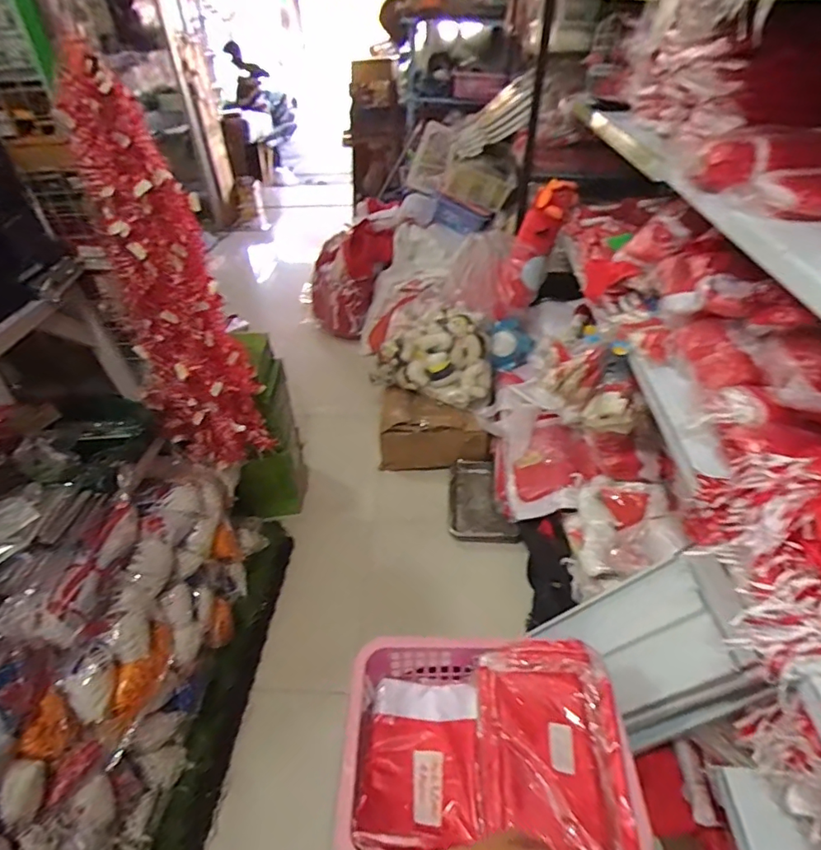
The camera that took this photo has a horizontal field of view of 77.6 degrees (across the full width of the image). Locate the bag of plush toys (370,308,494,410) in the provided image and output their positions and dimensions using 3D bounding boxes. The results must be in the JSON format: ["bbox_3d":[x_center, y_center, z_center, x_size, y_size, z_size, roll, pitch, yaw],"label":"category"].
[{"bbox_3d":[0.098,-0.269,1.950,0.441,0.255,0.248,13,43,19],"label":"bag of plush toys"}]

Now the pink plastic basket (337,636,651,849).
[{"bbox_3d":[0.111,0.485,0.770,0.394,0.133,0.293,0,40,4],"label":"pink plastic basket"}]

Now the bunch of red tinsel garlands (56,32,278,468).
[{"bbox_3d":[-0.580,-0.303,1.230,0.256,0.921,0.242,-24,44,-22],"label":"bunch of red tinsel garlands"}]

